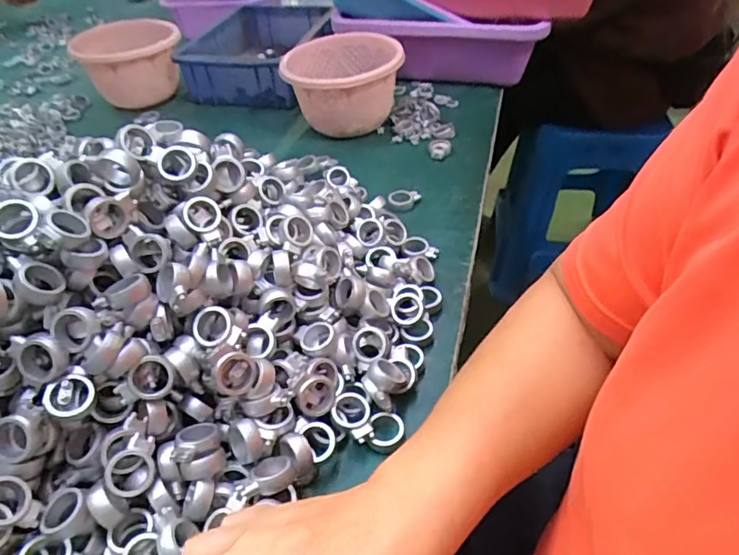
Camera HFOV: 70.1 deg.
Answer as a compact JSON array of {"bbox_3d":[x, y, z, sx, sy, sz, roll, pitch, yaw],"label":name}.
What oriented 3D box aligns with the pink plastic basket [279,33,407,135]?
[{"bbox_3d":[-0.030,-0.218,0.612,0.130,0.083,0.121,-8,43,-4],"label":"pink plastic basket"}]

